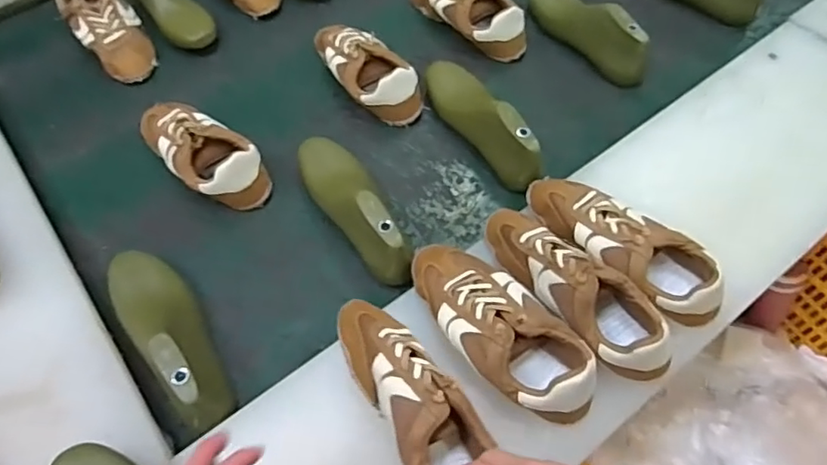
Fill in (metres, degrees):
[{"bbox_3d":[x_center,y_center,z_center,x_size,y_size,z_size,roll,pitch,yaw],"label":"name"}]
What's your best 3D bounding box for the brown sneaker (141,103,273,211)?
[{"bbox_3d":[-0.291,-0.112,0.772,0.228,0.067,0.093,37,67,20],"label":"brown sneaker"}]

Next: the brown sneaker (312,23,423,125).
[{"bbox_3d":[-0.078,-0.247,0.844,0.088,0.070,0.231,-32,65,-17],"label":"brown sneaker"}]

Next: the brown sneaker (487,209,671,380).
[{"bbox_3d":[0.164,0.048,0.591,0.075,0.072,0.234,-32,65,-17],"label":"brown sneaker"}]

